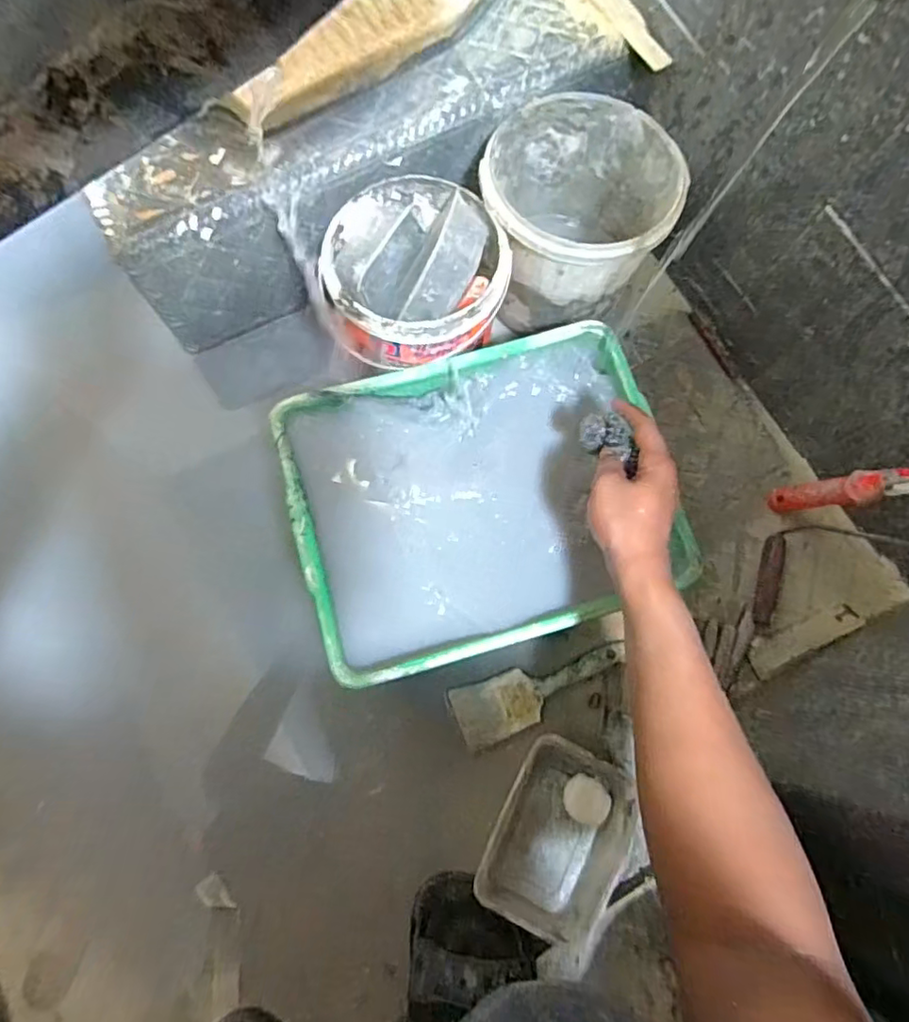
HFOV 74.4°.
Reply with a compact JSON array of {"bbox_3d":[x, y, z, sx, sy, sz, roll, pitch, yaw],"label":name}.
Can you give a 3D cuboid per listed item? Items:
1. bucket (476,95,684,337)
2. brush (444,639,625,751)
[{"bbox_3d":[0.132,-0.327,0.687,0.192,0.156,0.194,1,75,-3],"label":"bucket"},{"bbox_3d":[0.096,0.196,0.664,0.199,0.011,0.063,-21,76,-5],"label":"brush"}]

